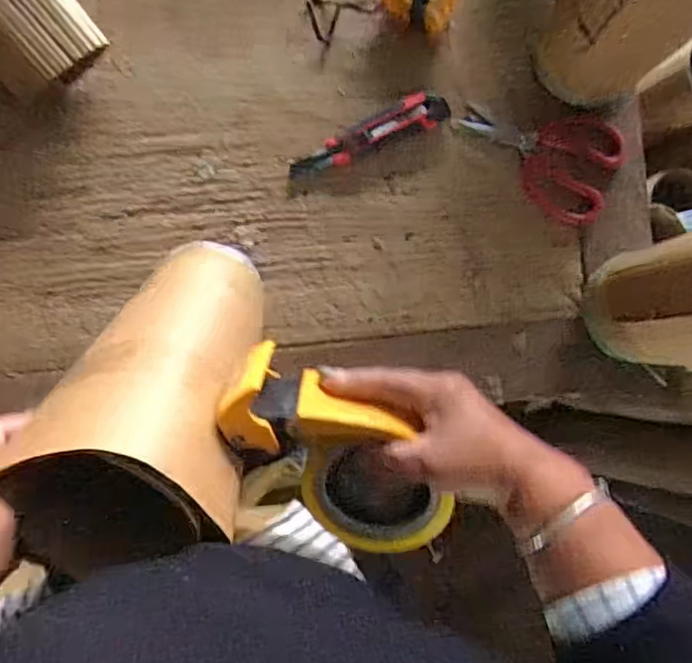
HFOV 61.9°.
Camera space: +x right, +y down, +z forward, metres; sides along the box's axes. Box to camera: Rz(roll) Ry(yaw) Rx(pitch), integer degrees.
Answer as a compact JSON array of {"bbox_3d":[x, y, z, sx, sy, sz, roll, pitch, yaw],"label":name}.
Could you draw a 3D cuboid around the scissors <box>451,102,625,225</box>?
[{"bbox_3d":[0.217,-0.208,0.641,0.184,0.022,0.122,32,87,-6],"label":"scissors"}]

